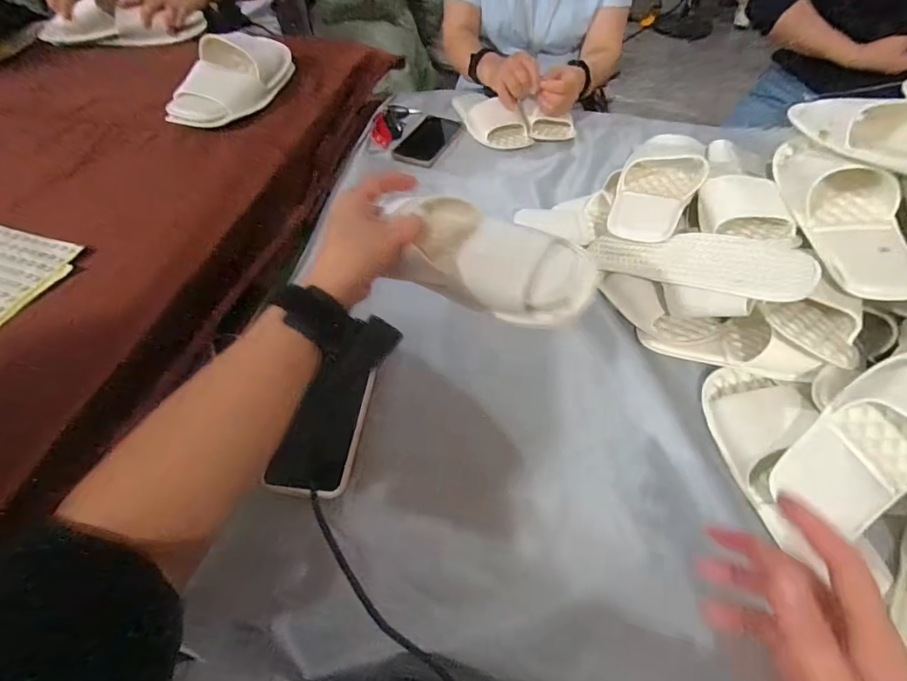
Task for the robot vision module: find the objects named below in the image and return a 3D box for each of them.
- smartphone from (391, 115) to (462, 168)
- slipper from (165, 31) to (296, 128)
[{"bbox_3d":[-0.048,-0.362,0.787,0.079,0.011,0.182,16,54,12],"label":"smartphone"},{"bbox_3d":[-0.324,-0.384,0.639,0.109,0.074,0.219,5,53,3],"label":"slipper"}]

